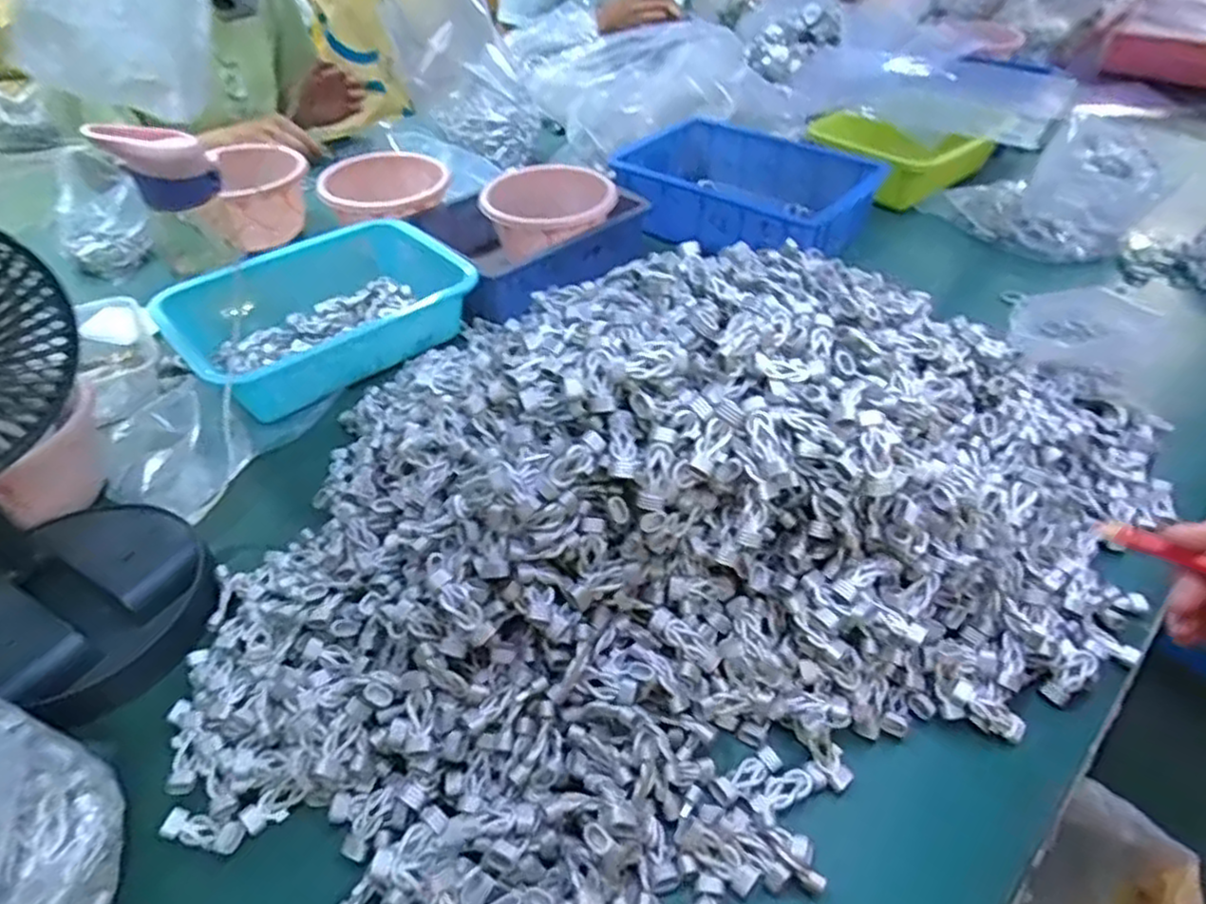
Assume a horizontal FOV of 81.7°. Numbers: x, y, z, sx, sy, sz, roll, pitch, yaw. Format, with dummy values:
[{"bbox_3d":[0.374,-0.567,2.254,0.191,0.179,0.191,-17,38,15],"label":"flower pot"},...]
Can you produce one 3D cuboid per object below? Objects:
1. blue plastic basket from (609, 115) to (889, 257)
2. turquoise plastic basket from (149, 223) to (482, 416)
[{"bbox_3d":[0.161,-0.324,0.856,0.308,0.078,0.195,29,51,28],"label":"blue plastic basket"},{"bbox_3d":[-0.280,-0.145,0.694,0.260,0.073,0.198,-26,49,-24],"label":"turquoise plastic basket"}]

